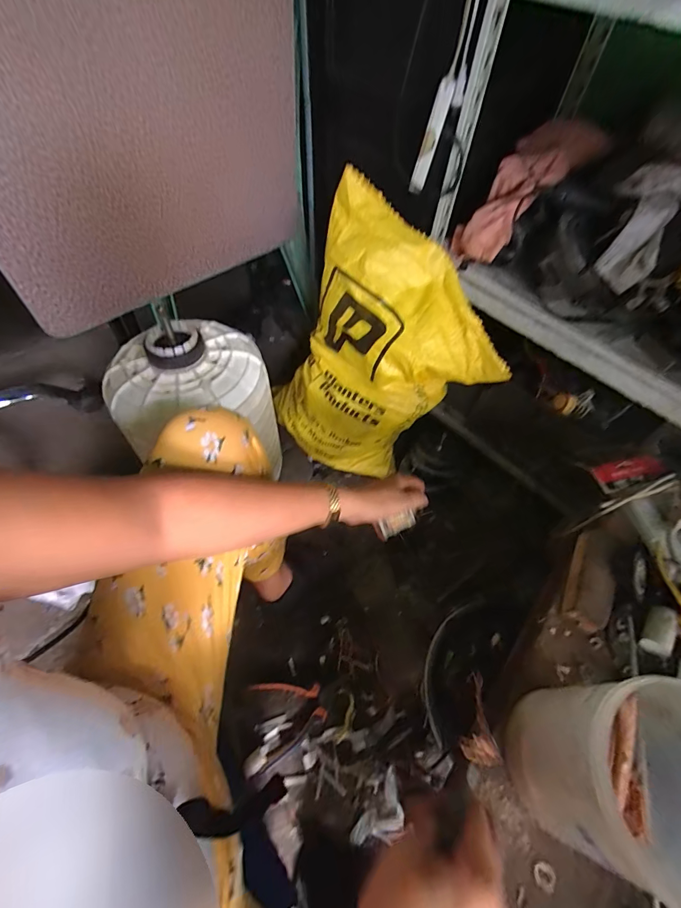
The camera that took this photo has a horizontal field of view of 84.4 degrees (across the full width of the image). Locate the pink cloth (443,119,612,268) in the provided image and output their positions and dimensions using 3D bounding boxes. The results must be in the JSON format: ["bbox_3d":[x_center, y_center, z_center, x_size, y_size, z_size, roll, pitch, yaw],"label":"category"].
[{"bbox_3d":[0.339,-0.482,0.678,0.151,0.092,0.309,38,86,19],"label":"pink cloth"}]

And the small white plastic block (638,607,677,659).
[{"bbox_3d":[0.386,0.214,0.455,0.023,0.021,0.059,32,61,16],"label":"small white plastic block"}]

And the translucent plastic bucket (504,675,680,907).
[{"bbox_3d":[0.245,0.266,0.308,0.134,0.156,0.130,2,57,-2],"label":"translucent plastic bucket"}]

